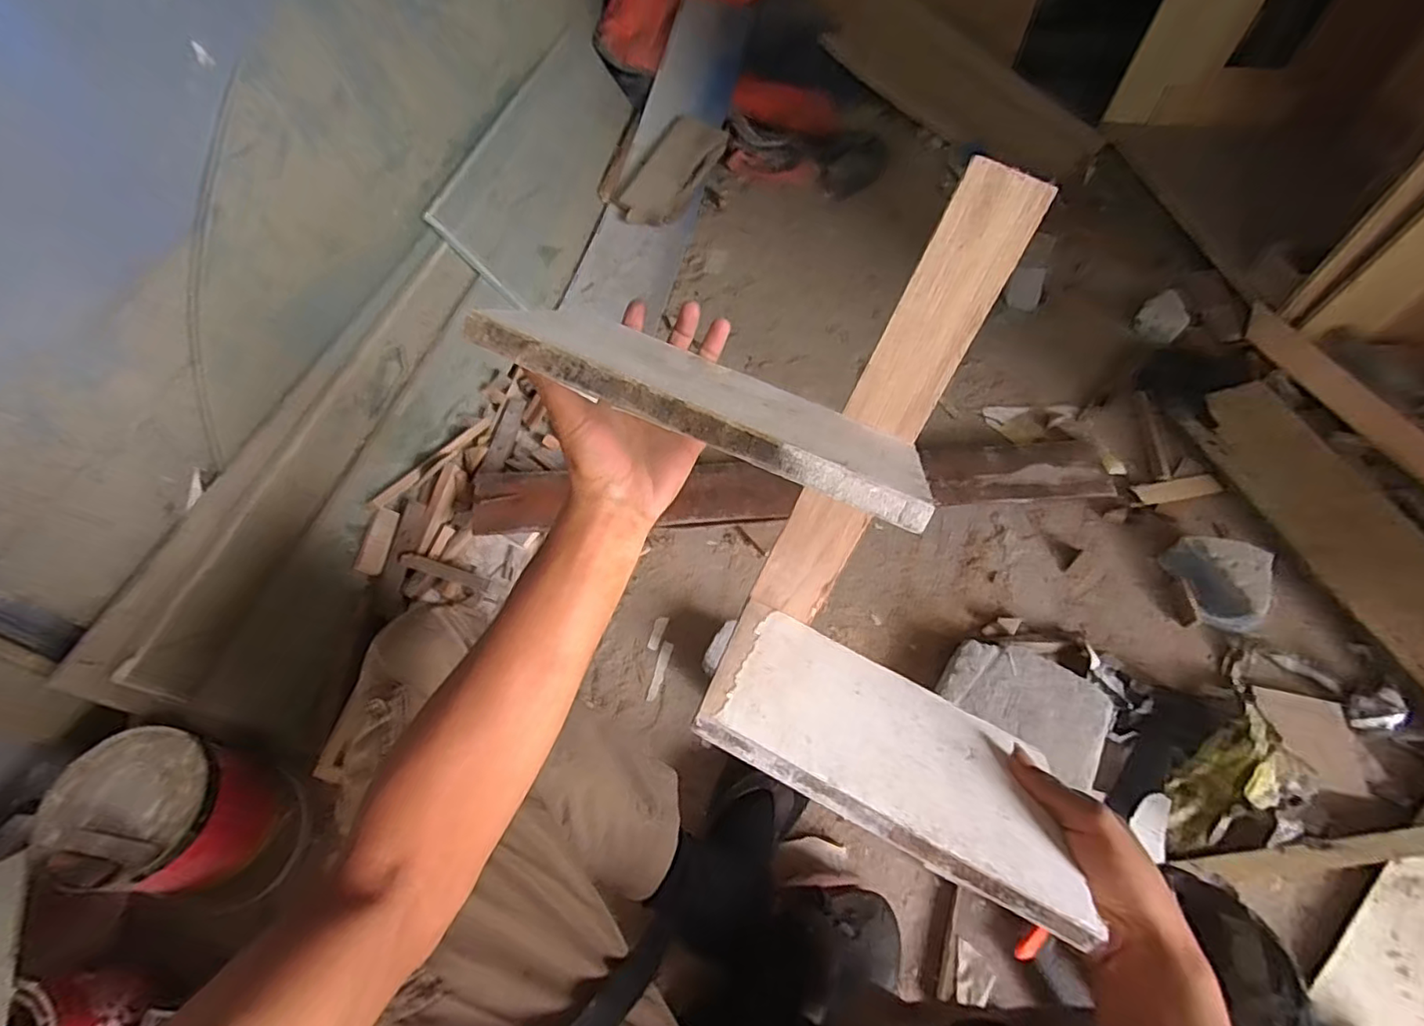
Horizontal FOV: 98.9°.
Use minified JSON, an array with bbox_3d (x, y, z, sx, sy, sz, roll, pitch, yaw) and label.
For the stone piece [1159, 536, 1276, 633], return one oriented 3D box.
[{"bbox_3d":[0.765,0.101,0.925,0.129,0.024,0.142,10,68,38],"label":"stone piece"}]

